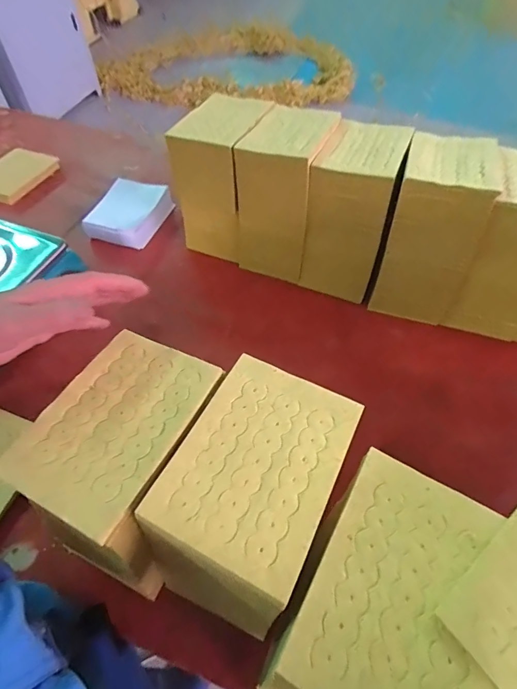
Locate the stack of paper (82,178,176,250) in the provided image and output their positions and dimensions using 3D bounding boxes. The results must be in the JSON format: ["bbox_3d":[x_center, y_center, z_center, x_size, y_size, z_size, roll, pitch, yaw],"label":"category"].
[{"bbox_3d":[-0.265,-0.270,0.801,0.136,0.046,0.163,12,57,8],"label":"stack of paper"}]

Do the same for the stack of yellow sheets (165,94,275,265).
[{"bbox_3d":[-0.069,-0.303,0.715,0.120,0.208,0.175,17,58,11],"label":"stack of yellow sheets"}]

